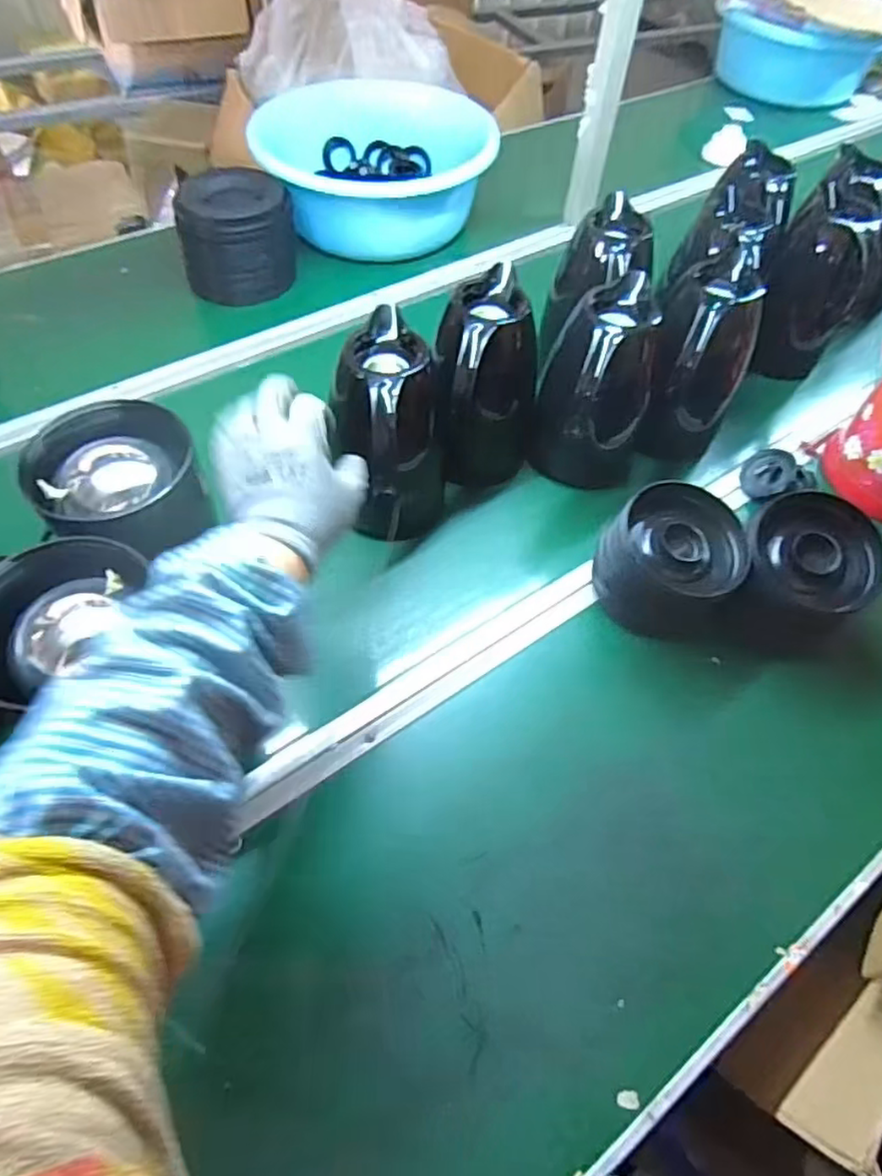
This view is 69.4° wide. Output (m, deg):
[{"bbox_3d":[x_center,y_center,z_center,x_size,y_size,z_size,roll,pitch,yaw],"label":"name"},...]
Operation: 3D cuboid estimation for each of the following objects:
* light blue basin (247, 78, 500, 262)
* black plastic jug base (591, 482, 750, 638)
[{"bbox_3d":[-0.105,-0.659,1.029,0.362,0.152,0.307,-6,57,-7],"label":"light blue basin"},{"bbox_3d":[0.220,-0.020,0.626,0.121,0.108,0.126,2,56,-2],"label":"black plastic jug base"}]

